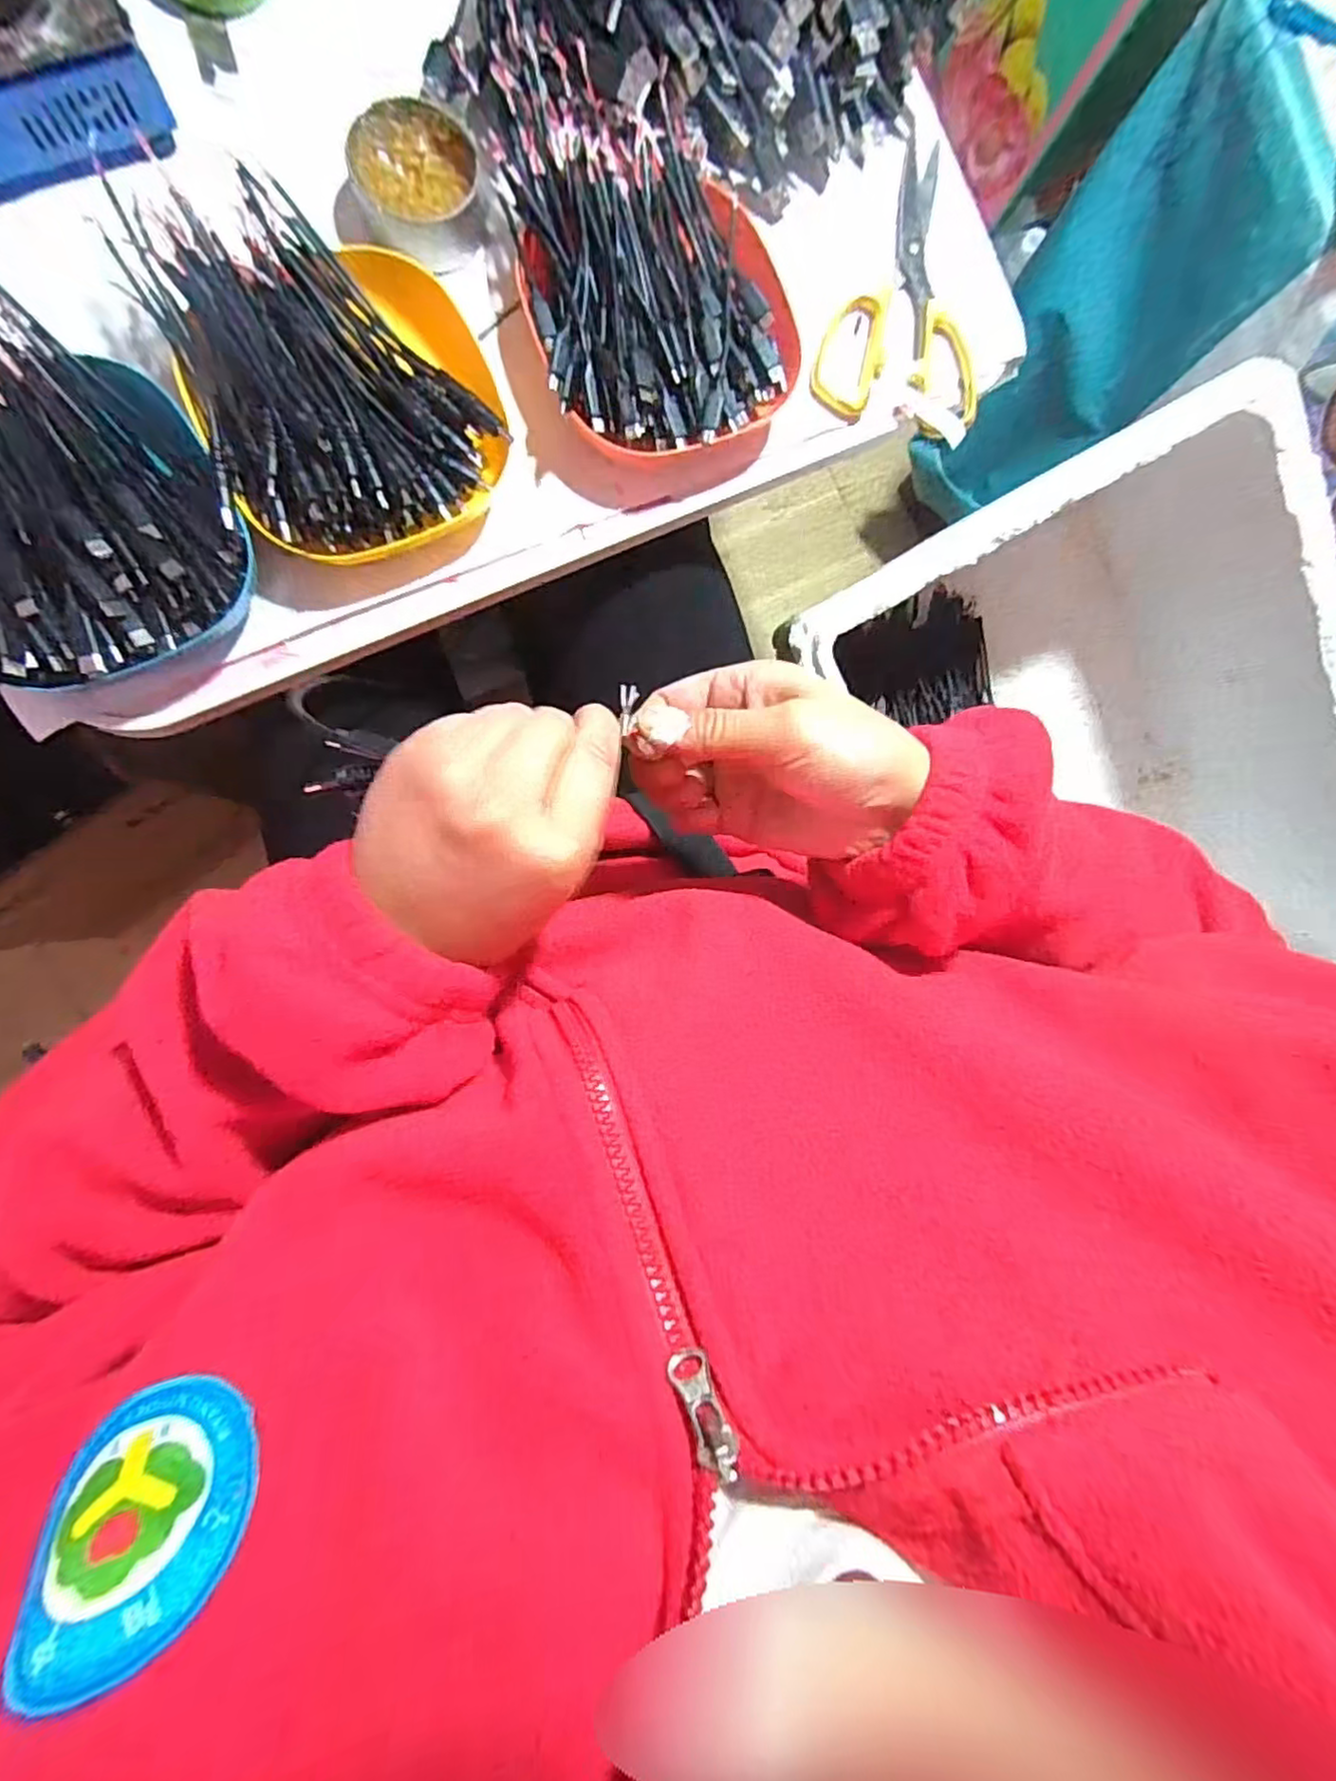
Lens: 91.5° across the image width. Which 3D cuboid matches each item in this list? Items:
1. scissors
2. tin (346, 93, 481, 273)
[{"bbox_3d":[0.156,-0.359,0.391,0.098,0.016,0.182,20,87,-10],"label":"scissors"},{"bbox_3d":[-0.131,-0.367,0.342,0.061,0.030,0.060,0,91,-10],"label":"tin"}]

